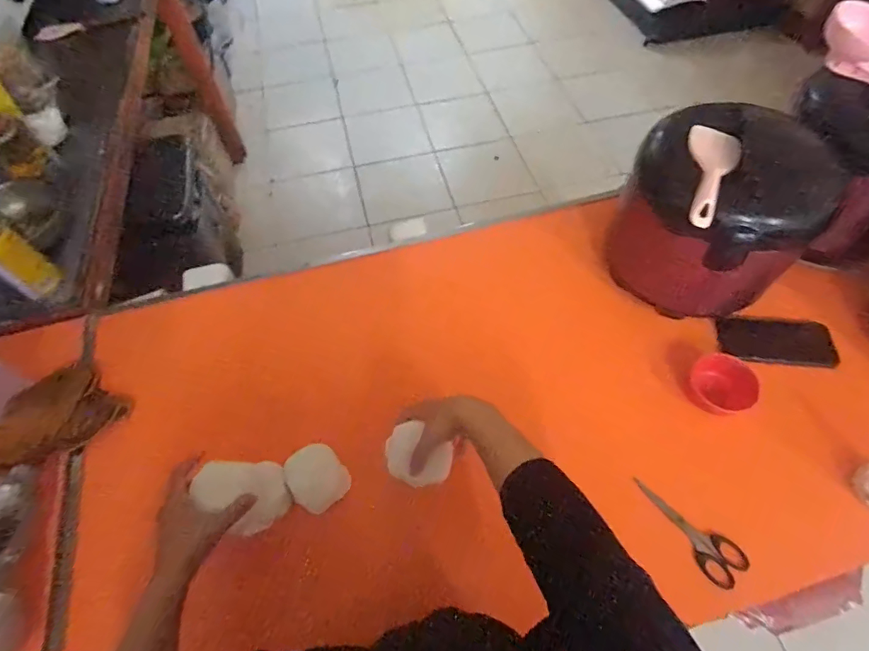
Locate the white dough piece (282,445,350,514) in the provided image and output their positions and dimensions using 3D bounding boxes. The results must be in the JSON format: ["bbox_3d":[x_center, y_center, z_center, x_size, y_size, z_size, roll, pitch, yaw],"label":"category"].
[{"bbox_3d":[-0.159,0.205,0.635,0.071,0.029,0.079,-38,65,-18],"label":"white dough piece"}]

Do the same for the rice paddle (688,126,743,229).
[{"bbox_3d":[0.354,-0.196,0.595,0.063,0.017,0.182,17,62,12],"label":"rice paddle"}]

